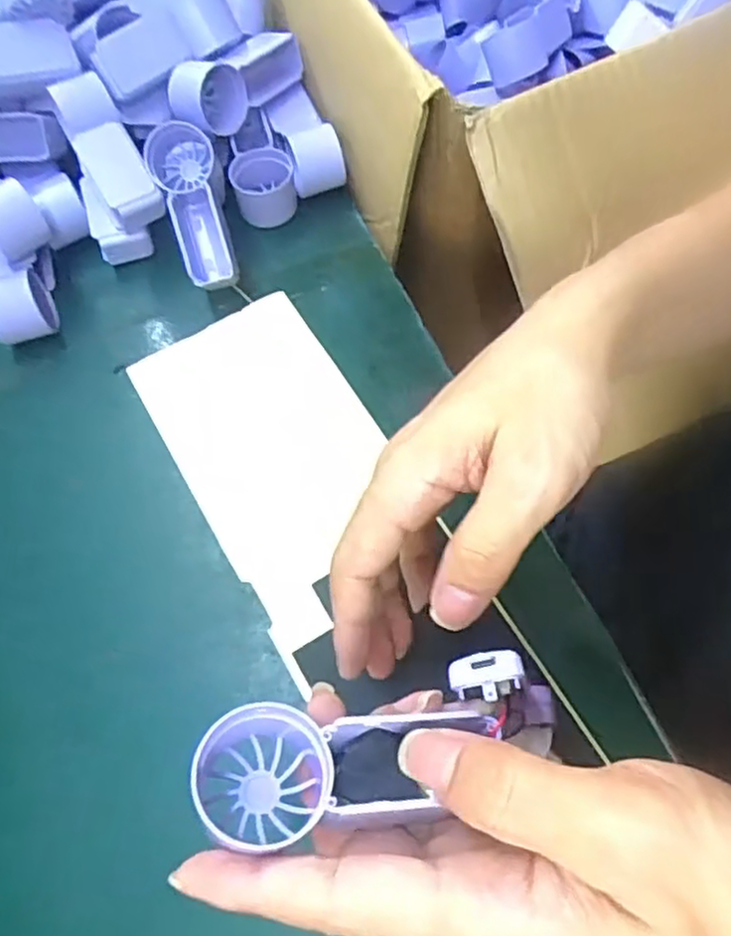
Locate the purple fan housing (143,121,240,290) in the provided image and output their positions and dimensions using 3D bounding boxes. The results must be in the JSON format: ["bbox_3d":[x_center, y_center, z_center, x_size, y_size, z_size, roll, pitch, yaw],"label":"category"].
[{"bbox_3d":[-0.103,-0.159,0.423,0.037,0.035,0.103,-17,86,-5],"label":"purple fan housing"}]

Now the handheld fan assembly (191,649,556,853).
[{"bbox_3d":[0.001,0.084,0.219,0.112,0.029,0.041,-18,68,3],"label":"handheld fan assembly"}]

